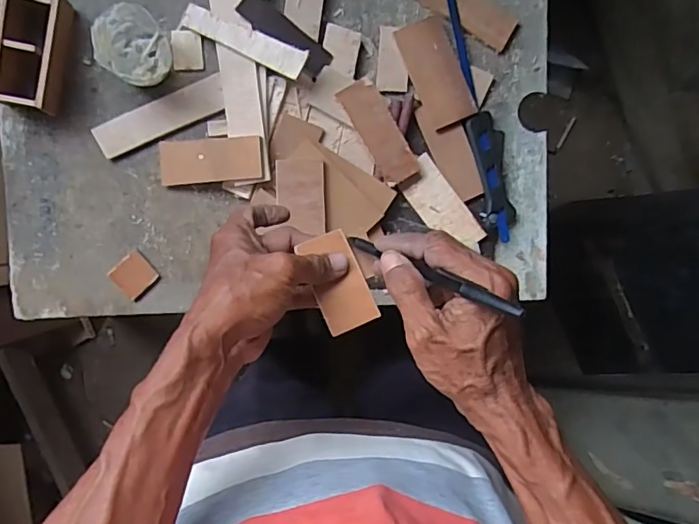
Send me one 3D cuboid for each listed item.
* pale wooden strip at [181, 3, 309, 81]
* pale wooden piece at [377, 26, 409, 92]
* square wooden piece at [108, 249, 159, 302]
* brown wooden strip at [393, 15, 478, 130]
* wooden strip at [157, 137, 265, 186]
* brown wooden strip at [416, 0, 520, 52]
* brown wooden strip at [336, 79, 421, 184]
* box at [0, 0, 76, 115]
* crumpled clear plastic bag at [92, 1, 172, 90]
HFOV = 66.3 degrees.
[{"bbox_3d":[-0.107,-0.222,0.536,0.139,0.005,0.028,26,104,11],"label":"pale wooden strip"},{"bbox_3d":[0.047,-0.216,0.569,0.033,0.005,0.067,4,98,11],"label":"pale wooden piece"},{"bbox_3d":[-0.227,0.014,0.565,0.041,0.006,0.038,-44,97,-1],"label":"square wooden piece"},{"bbox_3d":[0.092,-0.201,0.565,0.051,0.007,0.110,-24,93,6],"label":"brown wooden strip"},{"bbox_3d":[-0.142,-0.103,0.546,0.112,0.006,0.044,-2,90,13],"label":"wooden strip"},{"bbox_3d":[0.125,-0.269,0.566,0.110,0.005,0.043,33,91,-7],"label":"brown wooden strip"},{"bbox_3d":[0.030,-0.135,0.555,0.041,0.006,0.108,-27,98,4],"label":"brown wooden strip"},{"bbox_3d":[-0.308,-0.204,0.523,0.061,0.039,0.111,6,94,-6],"label":"box"},{"bbox_3d":[-0.208,-0.209,0.521,0.064,0.059,0.063,32,91,-7],"label":"crumpled clear plastic bag"}]

